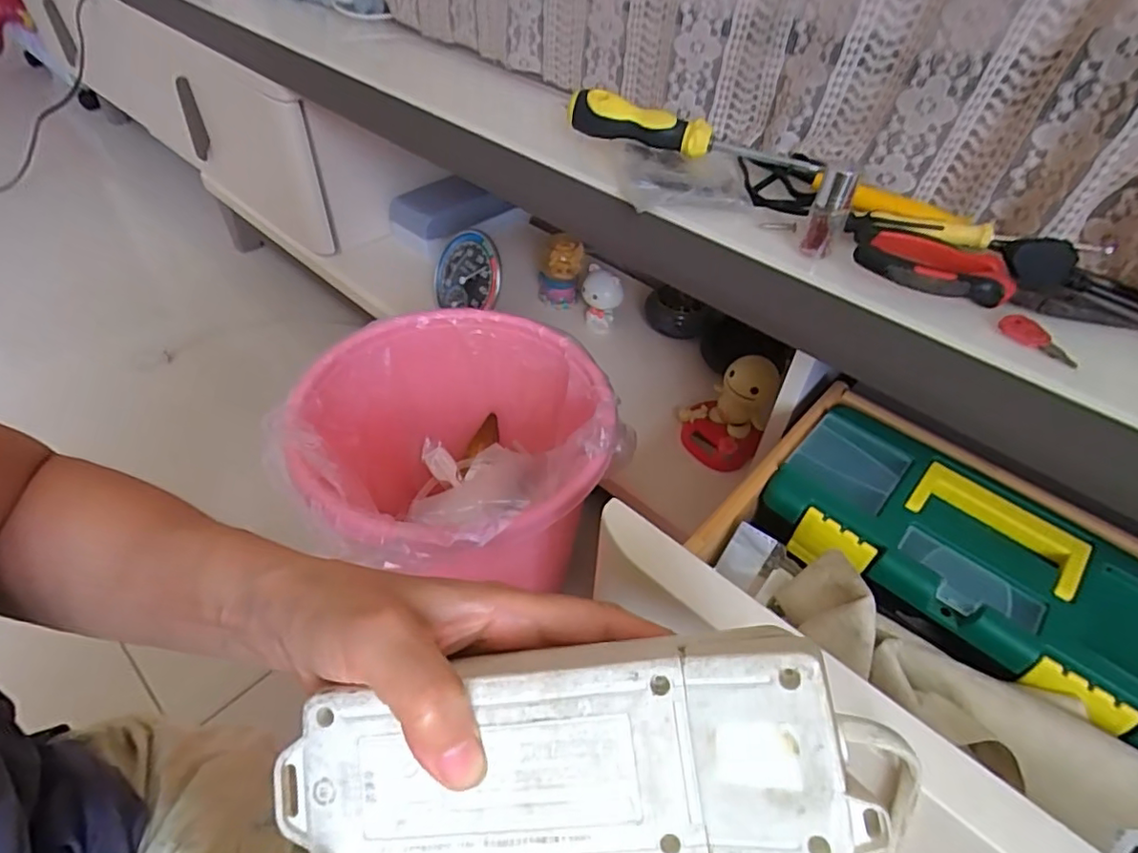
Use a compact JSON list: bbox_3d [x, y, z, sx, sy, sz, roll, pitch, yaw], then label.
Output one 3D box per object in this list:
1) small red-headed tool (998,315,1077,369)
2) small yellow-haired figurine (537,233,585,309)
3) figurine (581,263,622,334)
[{"bbox_3d":[0.254,-0.046,0.319,0.019,0.004,0.042,-20,51,-21],"label":"small red-headed tool"},{"bbox_3d":[-0.011,-0.217,0.820,0.063,0.083,0.067,2,47,-2],"label":"small yellow-haired figurine"},{"bbox_3d":[0.043,-0.173,0.793,0.053,0.083,0.043,9,47,5],"label":"figurine"}]

